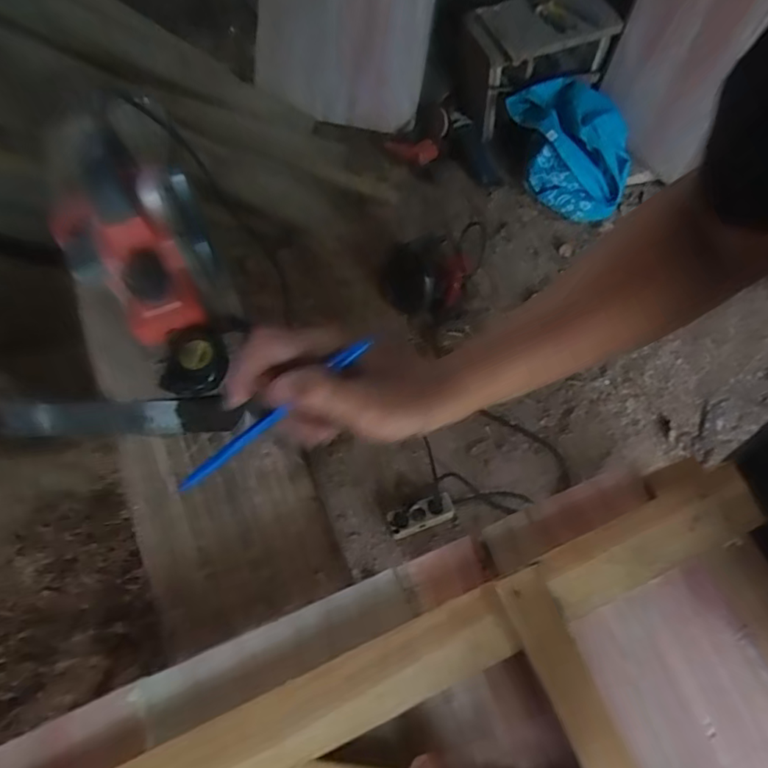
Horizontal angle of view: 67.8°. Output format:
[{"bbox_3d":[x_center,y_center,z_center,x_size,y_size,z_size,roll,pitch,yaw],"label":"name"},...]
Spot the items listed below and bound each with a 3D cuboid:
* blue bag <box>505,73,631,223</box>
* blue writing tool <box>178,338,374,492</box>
[{"bbox_3d":[0.524,-0.646,1.569,0.267,0.061,0.383,-19,104,11],"label":"blue bag"},{"bbox_3d":[-0.071,0.021,0.364,0.161,0.005,0.008,-37,70,12],"label":"blue writing tool"}]

